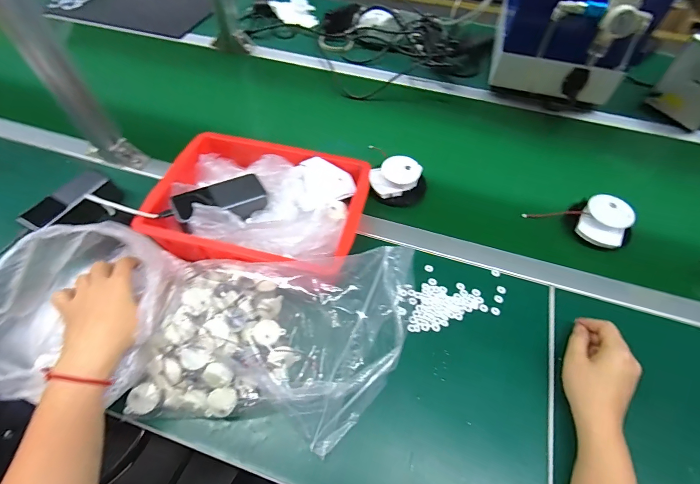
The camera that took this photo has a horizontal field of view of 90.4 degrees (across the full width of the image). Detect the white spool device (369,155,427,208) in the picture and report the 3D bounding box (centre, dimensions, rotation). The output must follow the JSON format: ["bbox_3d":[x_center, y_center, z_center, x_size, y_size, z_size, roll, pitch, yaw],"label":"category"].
[{"bbox_3d":[0.083,-0.104,0.607,0.096,0.059,0.070,2,57,0],"label":"white spool device"}]

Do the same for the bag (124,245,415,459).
[{"bbox_3d":[-0.089,0.107,0.414,0.291,0.127,0.221,11,57,6],"label":"bag"}]

